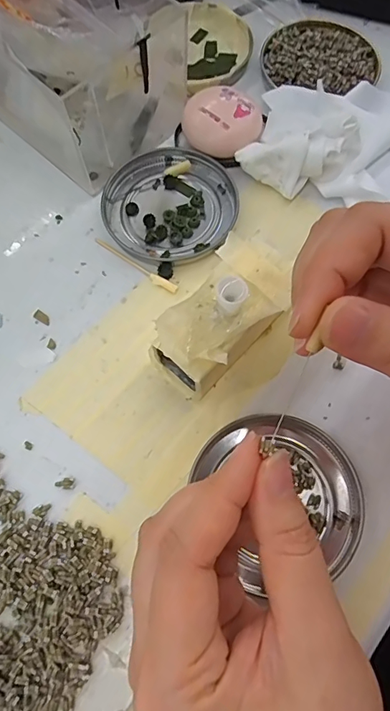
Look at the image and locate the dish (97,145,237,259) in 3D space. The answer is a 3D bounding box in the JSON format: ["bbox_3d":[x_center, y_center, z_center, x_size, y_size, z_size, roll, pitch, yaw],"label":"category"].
[{"bbox_3d":[-0.015,-0.091,0.275,0.080,0.007,0.073,0,70,1],"label":"dish"}]

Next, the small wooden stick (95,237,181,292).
[{"bbox_3d":[-0.035,-0.053,0.263,0.059,0.004,0.006,32,74,11],"label":"small wooden stick"}]

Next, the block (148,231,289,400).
[{"bbox_3d":[0.016,-0.017,0.227,0.046,0.046,0.083,30,73,11],"label":"block"}]

